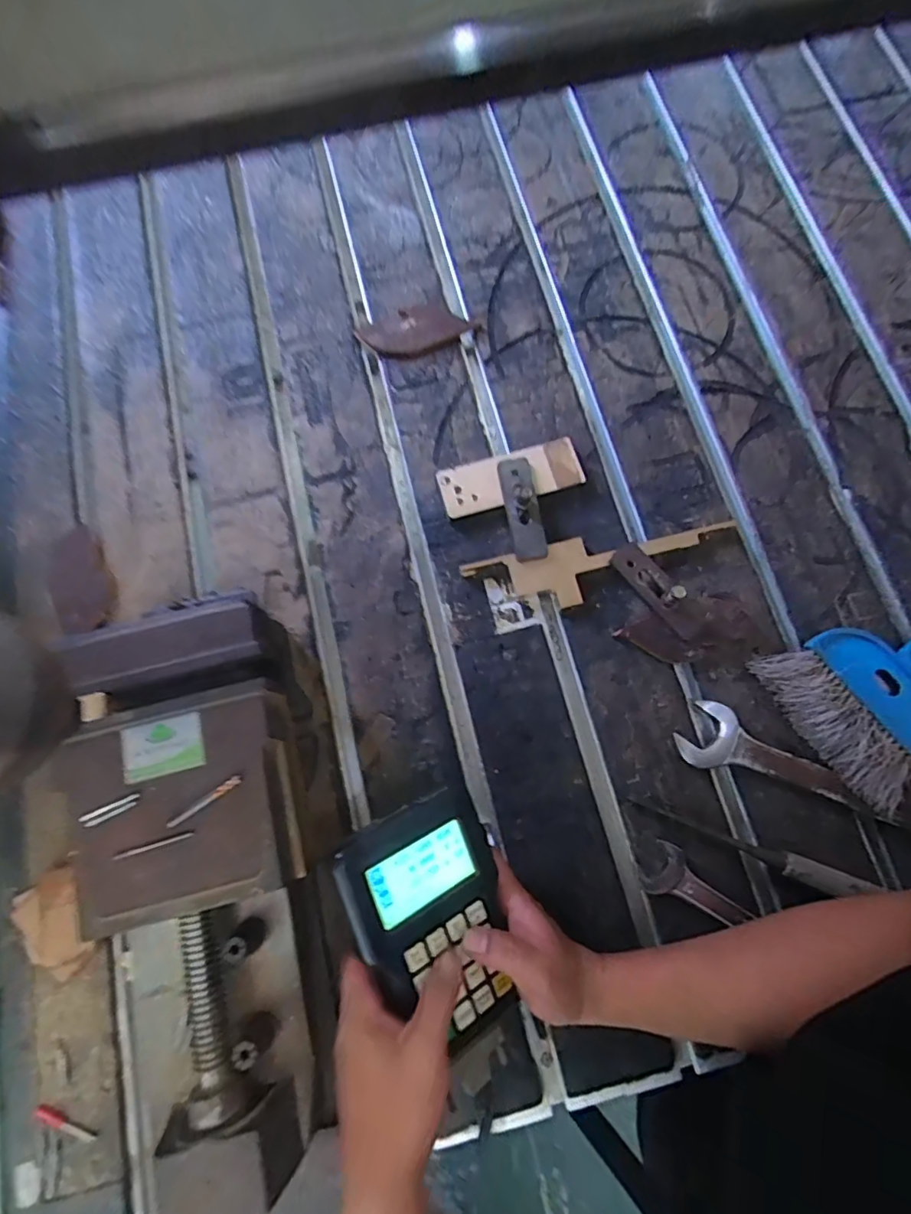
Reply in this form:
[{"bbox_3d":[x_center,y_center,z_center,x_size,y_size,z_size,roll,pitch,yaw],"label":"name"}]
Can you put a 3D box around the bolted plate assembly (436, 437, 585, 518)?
[{"bbox_3d":[0.051,-0.122,0.517,0.131,0.019,0.051,-15,76,-3],"label":"bolted plate assembly"}]

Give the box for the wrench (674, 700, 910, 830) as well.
[{"bbox_3d":[0.312,0.146,0.443,0.264,0.018,0.050,22,77,6],"label":"wrench"}]

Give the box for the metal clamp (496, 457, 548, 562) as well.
[{"bbox_3d":[0.062,-0.093,0.496,0.033,0.039,0.097,-12,76,-2],"label":"metal clamp"}]

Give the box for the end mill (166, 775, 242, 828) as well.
[{"bbox_3d":[-0.161,0.125,0.352,0.051,0.004,0.007,-35,78,-8],"label":"end mill"}]

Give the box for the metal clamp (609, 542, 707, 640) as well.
[{"bbox_3d":[0.179,-0.018,0.473,0.028,0.041,0.098,-39,79,-9],"label":"metal clamp"}]

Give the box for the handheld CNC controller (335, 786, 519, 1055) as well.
[{"bbox_3d":[-0.017,0.208,0.367,0.102,0.029,0.144,-13,79,-32],"label":"handheld CNC controller"}]

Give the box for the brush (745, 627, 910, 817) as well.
[{"bbox_3d":[0.367,0.059,0.461,0.186,0.027,0.137,-33,78,-7],"label":"brush"}]

